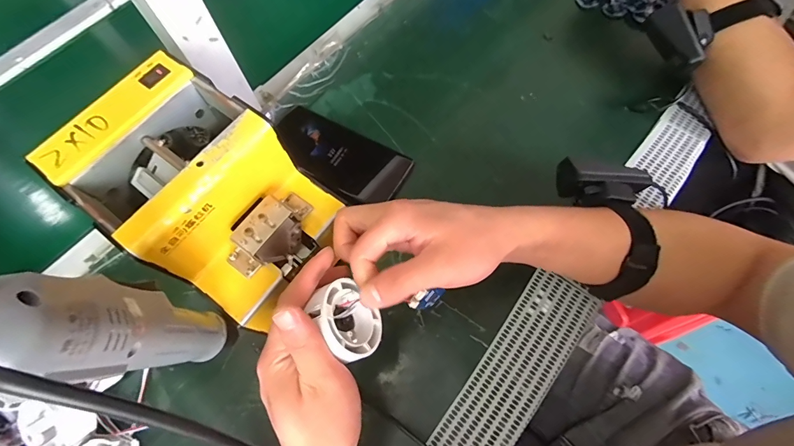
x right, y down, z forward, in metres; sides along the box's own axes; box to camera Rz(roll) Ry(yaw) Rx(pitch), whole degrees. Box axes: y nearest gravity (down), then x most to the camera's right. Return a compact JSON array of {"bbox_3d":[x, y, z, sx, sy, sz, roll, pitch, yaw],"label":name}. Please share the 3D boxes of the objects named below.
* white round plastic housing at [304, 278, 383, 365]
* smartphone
[{"bbox_3d":[-0.043,0.073,0.262,0.038,0.047,0.051,-30,99,29],"label":"white round plastic housing"},{"bbox_3d":[-0.074,-0.078,0.422,0.173,0.012,0.076,30,72,14],"label":"smartphone"}]

